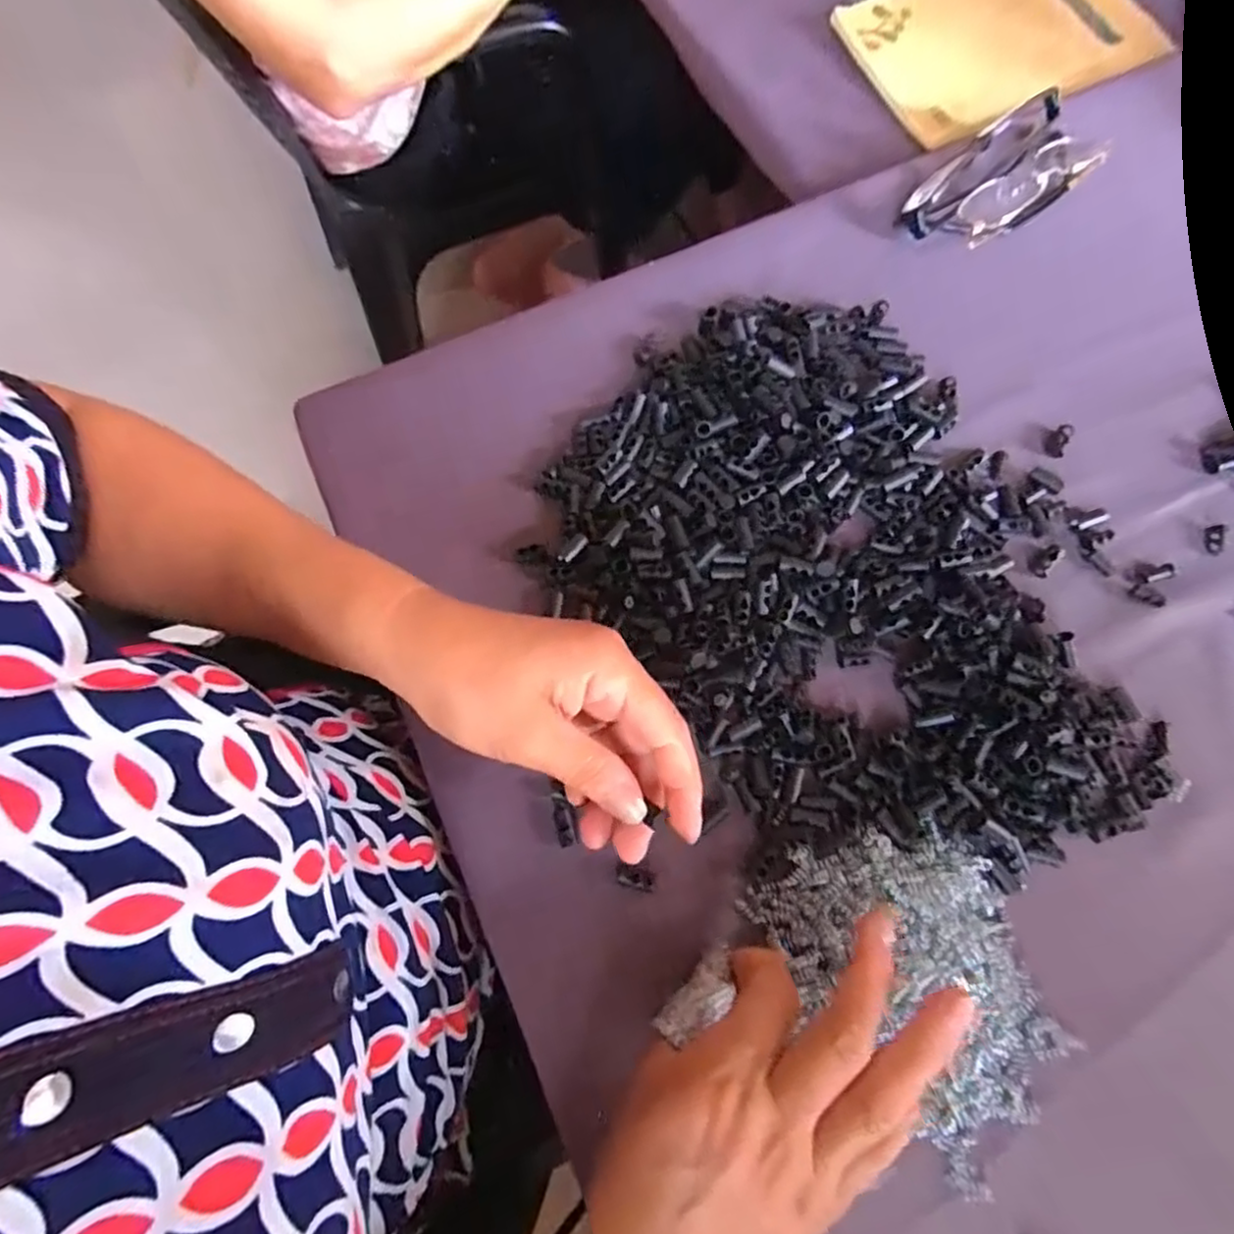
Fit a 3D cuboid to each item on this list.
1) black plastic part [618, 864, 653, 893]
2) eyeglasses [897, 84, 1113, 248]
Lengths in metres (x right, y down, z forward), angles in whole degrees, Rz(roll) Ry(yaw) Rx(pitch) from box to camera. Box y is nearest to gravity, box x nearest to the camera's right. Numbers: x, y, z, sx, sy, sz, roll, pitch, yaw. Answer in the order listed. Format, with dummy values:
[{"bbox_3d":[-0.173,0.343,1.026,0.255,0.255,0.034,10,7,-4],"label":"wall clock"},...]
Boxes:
[{"bbox_3d":[0.009,0.124,0.313,0.018,0.005,0.010,17,74,4],"label":"black plastic part"},{"bbox_3d":[0.244,-0.276,0.411,0.136,0.030,0.056,-37,78,-11],"label":"eyeglasses"}]

